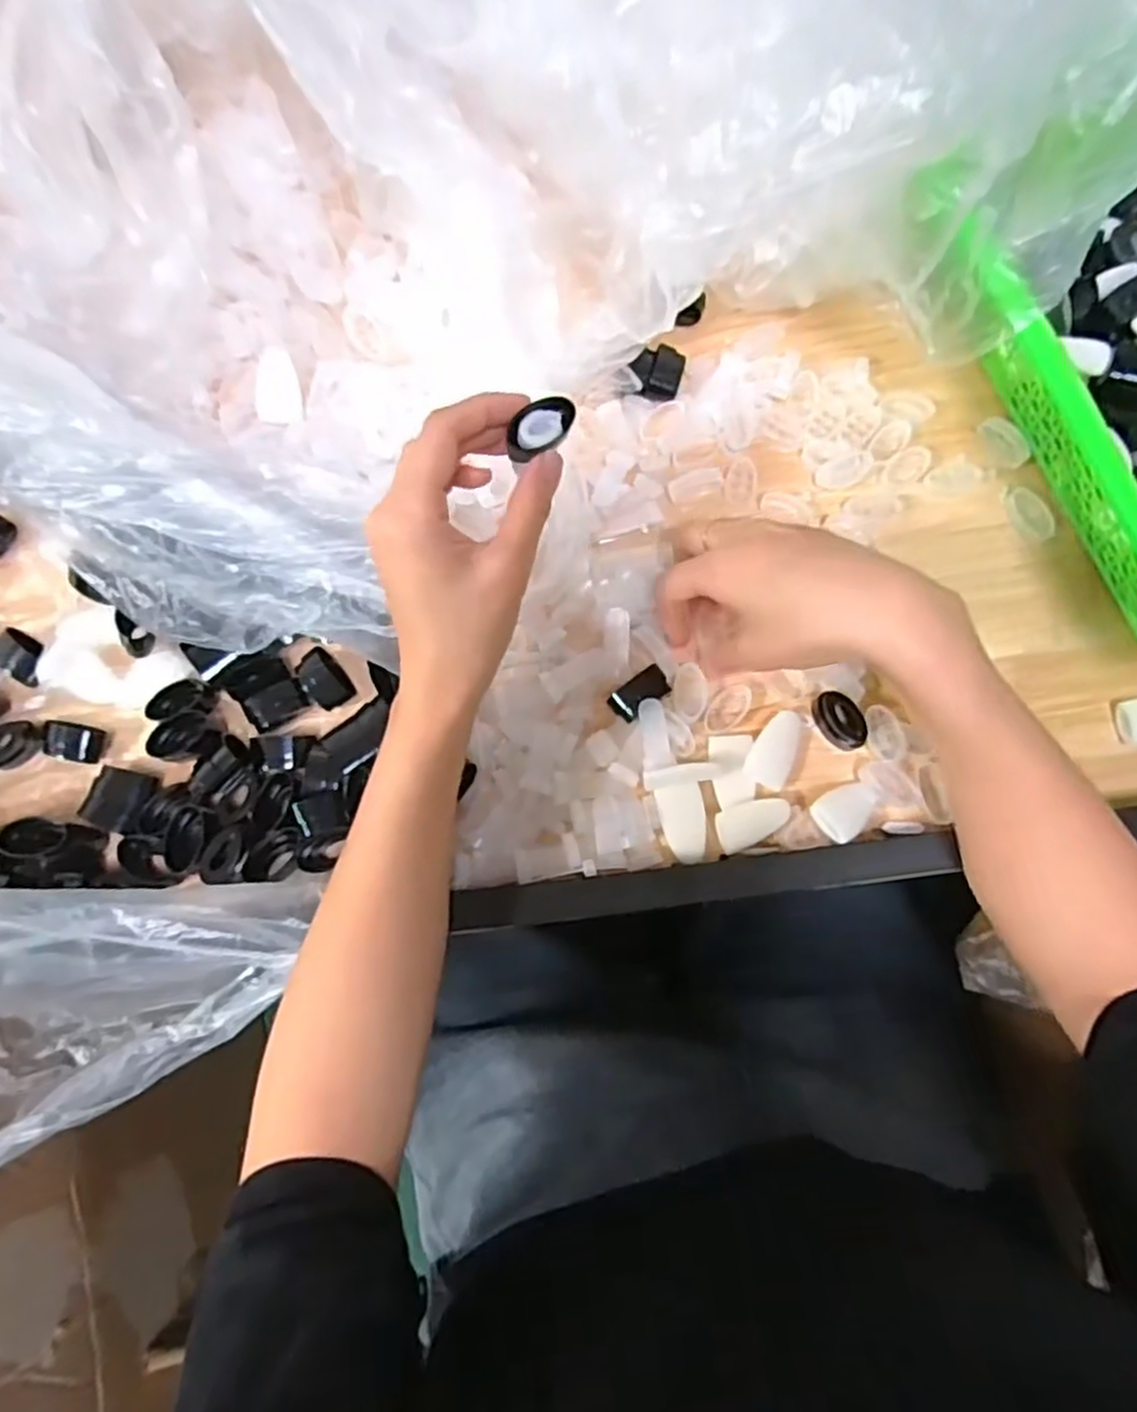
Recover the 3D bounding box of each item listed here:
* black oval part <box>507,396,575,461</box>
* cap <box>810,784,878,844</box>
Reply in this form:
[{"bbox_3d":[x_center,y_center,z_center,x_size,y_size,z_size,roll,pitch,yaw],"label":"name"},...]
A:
[{"bbox_3d":[-0.012,-0.124,0.340,0.032,0.013,0.020,-47,110,-11],"label":"black oval part"},{"bbox_3d":[0.143,0.053,0.391,0.037,0.018,0.024,-34,78,-6],"label":"cap"}]

